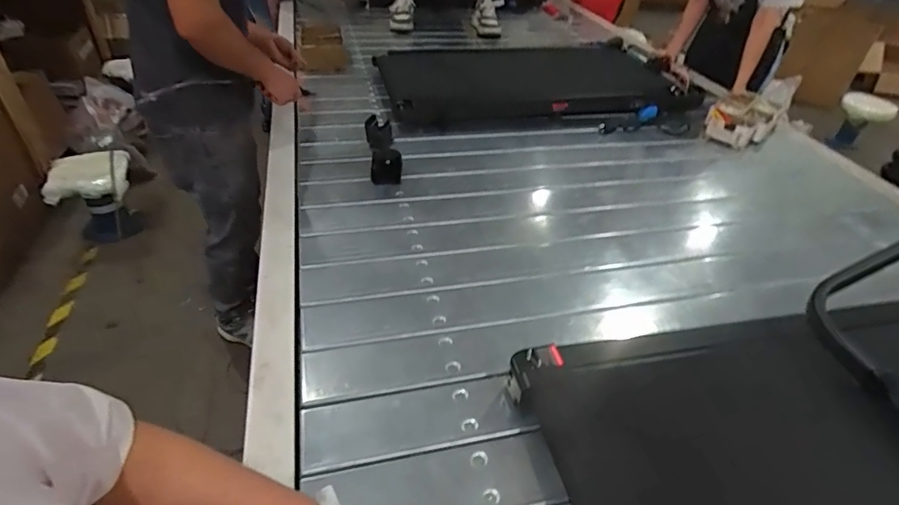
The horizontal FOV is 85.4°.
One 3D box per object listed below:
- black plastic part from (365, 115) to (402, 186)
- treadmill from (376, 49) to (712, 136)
[{"bbox_3d":[-0.172,-0.271,1.255,0.078,0.057,0.270,-2,39,-12],"label":"black plastic part"},{"bbox_3d":[0.292,-0.588,1.665,1.038,0.121,0.505,-2,39,-12],"label":"treadmill"}]

